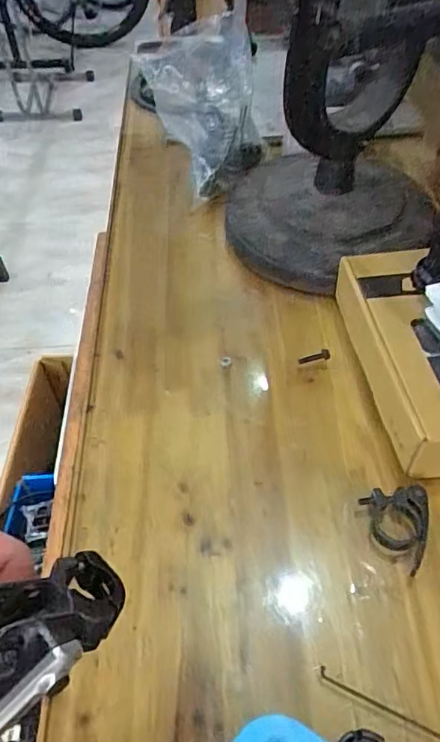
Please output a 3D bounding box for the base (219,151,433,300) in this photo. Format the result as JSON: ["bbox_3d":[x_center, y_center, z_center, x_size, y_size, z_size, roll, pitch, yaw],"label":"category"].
[{"bbox_3d":[0.122,-0.194,0.662,0.228,0.062,0.209,0,51,1],"label":"base"}]

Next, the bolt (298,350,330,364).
[{"bbox_3d":[0.093,-0.012,0.550,0.032,0.006,0.011,-14,52,-10],"label":"bolt"}]

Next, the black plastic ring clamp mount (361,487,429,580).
[{"bbox_3d":[0.146,0.122,0.432,0.049,0.018,0.067,-14,52,-10],"label":"black plastic ring clamp mount"}]

